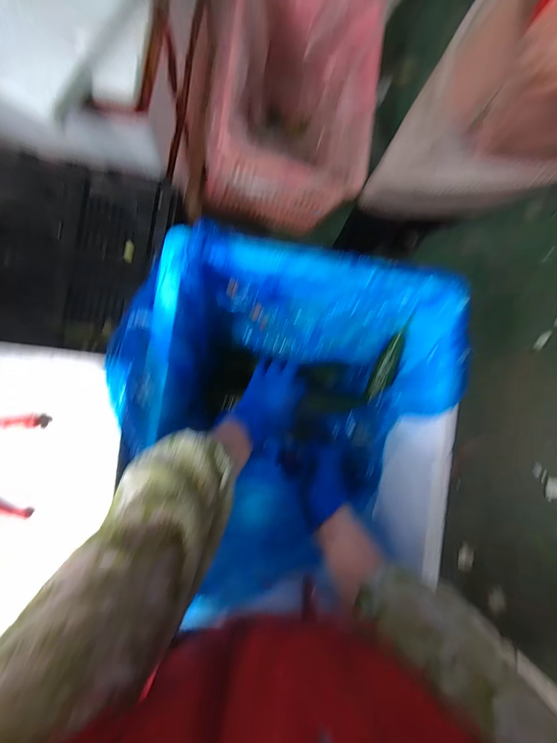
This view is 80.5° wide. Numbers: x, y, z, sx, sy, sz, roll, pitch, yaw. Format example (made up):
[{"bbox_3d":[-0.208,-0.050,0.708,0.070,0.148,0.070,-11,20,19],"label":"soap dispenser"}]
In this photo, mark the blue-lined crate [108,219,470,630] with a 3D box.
[{"bbox_3d":[0.015,0.069,0.459,0.395,0.222,0.414,7,85,-3],"label":"blue-lined crate"}]

